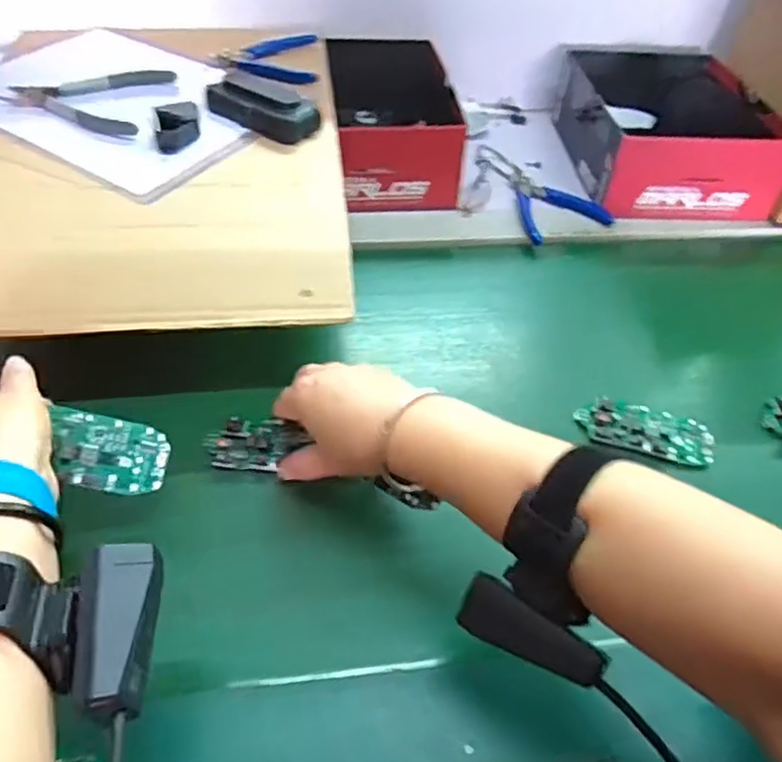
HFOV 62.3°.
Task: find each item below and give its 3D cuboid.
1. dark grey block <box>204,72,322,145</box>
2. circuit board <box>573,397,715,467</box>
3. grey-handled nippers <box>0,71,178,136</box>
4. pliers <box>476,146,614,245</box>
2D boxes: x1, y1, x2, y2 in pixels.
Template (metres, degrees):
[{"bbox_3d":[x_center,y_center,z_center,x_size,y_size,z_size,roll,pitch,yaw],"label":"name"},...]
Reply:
[{"bbox_3d":[-0.117,-0.254,0.591,0.101,0.031,0.054,31,52,23],"label":"dark grey block"},{"bbox_3d":[0.200,0.036,0.507,0.102,0.015,0.048,14,47,9],"label":"circuit board"},{"bbox_3d":[-0.288,-0.267,0.608,0.139,0.017,0.120,6,47,2],"label":"grey-handled nippers"},{"bbox_3d":[0.158,-0.219,0.730,0.099,0.014,0.176,-16,50,-18],"label":"pliers"}]

